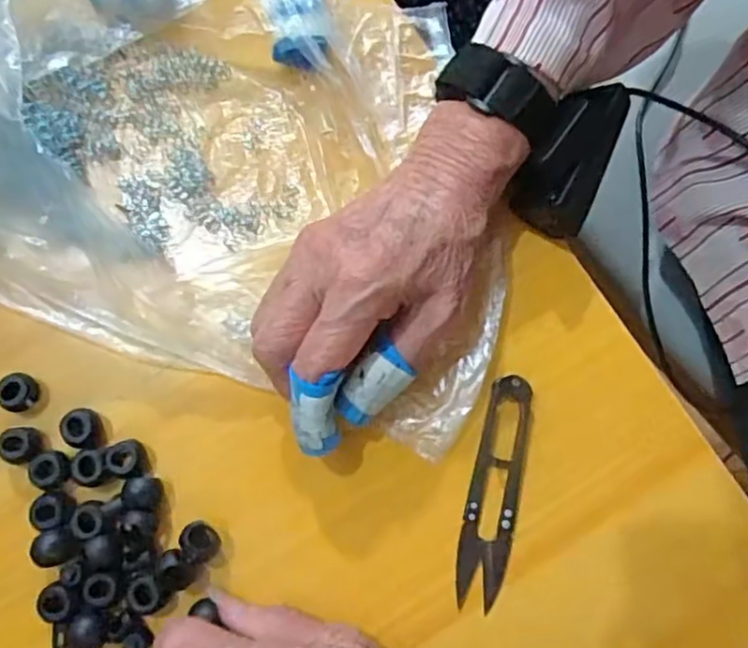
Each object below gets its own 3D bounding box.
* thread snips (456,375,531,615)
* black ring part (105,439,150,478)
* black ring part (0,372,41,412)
[{"bbox_3d":[0.055,0.075,0.301,0.023,0.009,0.101,11,80,2],"label":"thread snips"},{"bbox_3d":[-0.112,0.062,0.302,0.016,0.010,0.017,0,79,0],"label":"black ring part"},{"bbox_3d":[-0.164,0.032,0.307,0.015,0.013,0.016,0,79,0],"label":"black ring part"}]

